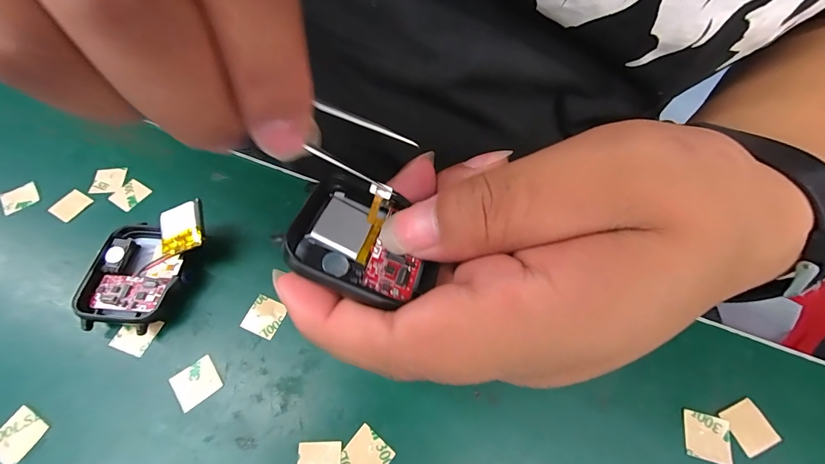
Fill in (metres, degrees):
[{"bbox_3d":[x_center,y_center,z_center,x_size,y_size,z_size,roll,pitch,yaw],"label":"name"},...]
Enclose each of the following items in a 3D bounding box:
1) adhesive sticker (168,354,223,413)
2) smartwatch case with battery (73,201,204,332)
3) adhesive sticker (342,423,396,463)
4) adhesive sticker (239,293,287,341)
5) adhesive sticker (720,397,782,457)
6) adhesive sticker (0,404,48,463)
[{"bbox_3d":[-0.084,0.058,0.140,0.016,0.004,0.016,-33,66,-20],"label":"adhesive sticker"},{"bbox_3d":[-0.113,0.015,0.154,0.045,0.020,0.051,1,61,2],"label":"smartwatch case with battery"},{"bbox_3d":[-0.017,0.079,0.128,0.015,0.004,0.015,36,67,18],"label":"adhesive sticker"},{"bbox_3d":[-0.063,0.036,0.153,0.015,0.004,0.015,21,65,9],"label":"adhesive sticker"},{"bbox_3d":[0.123,0.071,0.132,0.016,0.004,0.015,-18,63,-12],"label":"adhesive sticker"},{"bbox_3d":[-0.143,0.074,0.130,0.015,0.004,0.015,26,58,7],"label":"adhesive sticker"}]

